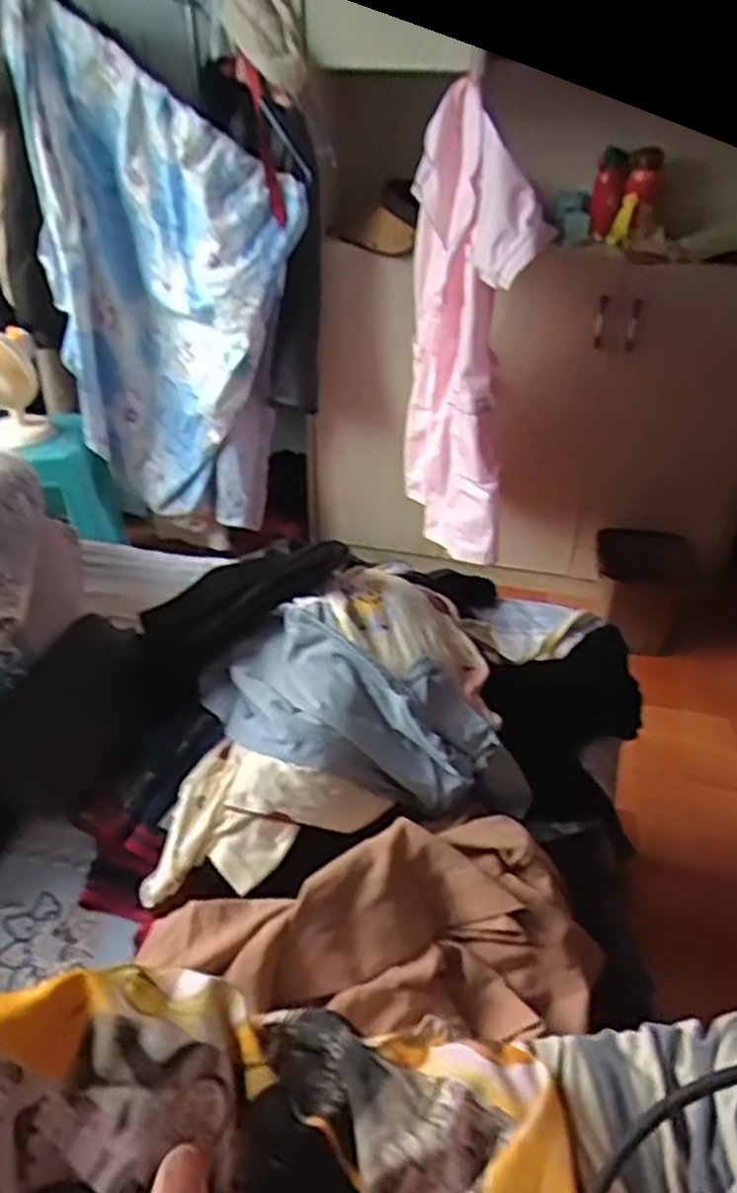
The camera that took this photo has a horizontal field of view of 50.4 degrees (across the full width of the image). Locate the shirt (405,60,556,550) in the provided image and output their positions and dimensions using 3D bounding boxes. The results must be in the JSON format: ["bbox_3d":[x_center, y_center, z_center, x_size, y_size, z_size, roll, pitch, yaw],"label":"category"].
[{"bbox_3d":[0.188,-0.509,1.579,0.150,0.772,0.470,-3,36,-6],"label":"shirt"}]

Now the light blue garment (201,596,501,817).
[{"bbox_3d":[-0.039,0.124,0.870,0.348,0.109,0.180,15,38,18],"label":"light blue garment"}]

